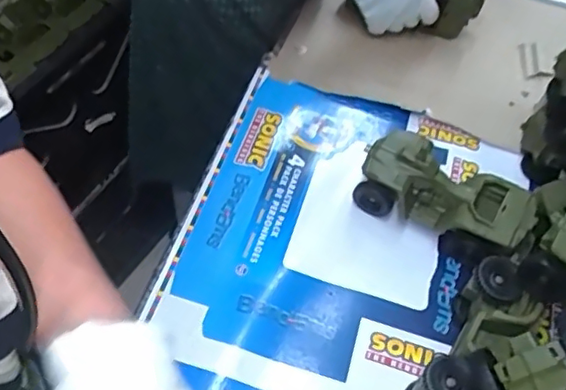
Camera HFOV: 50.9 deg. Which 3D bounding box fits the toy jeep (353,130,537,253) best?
[{"bbox_3d":[0.167,0.003,0.630,0.176,0.083,0.074,29,58,14],"label":"toy jeep"}]

